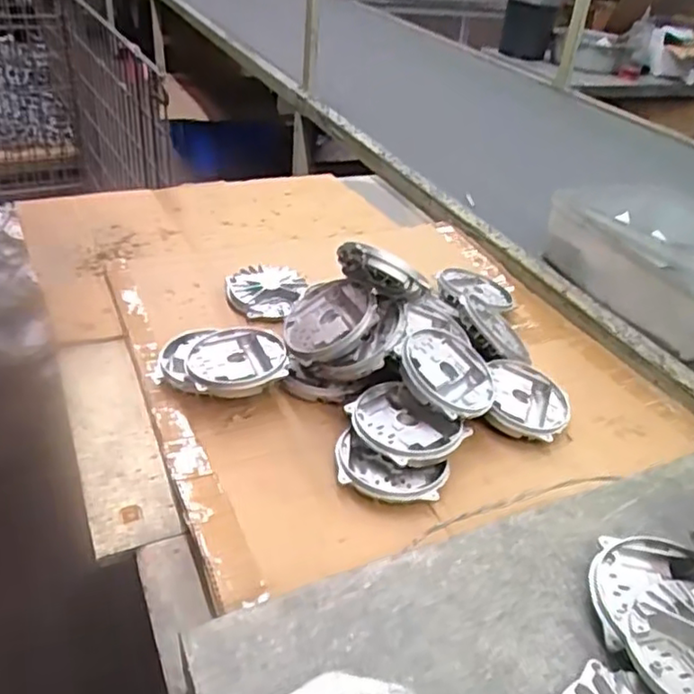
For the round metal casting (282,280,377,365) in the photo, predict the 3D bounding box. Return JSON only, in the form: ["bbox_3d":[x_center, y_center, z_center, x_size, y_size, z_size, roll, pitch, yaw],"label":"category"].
[{"bbox_3d":[-0.017,-0.029,0.724,0.107,0.033,0.113,-25,38,7],"label":"round metal casting"}]

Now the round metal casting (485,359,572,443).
[{"bbox_3d":[0.200,0.063,0.738,0.091,0.032,0.111,17,38,-5],"label":"round metal casting"}]

